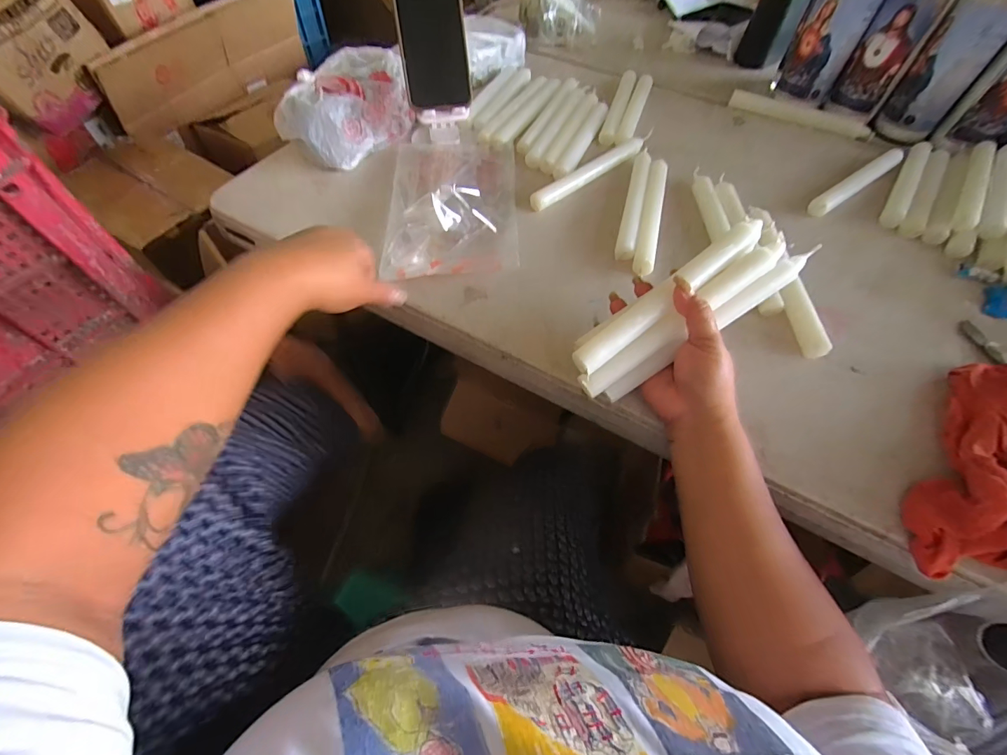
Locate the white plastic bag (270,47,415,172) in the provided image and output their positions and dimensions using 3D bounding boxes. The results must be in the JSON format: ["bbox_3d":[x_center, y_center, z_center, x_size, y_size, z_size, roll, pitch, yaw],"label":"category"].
[{"bbox_3d":[-0.210,-0.365,0.577,0.115,0.081,0.176,24,61,15],"label":"white plastic bag"}]

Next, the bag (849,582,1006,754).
[{"bbox_3d":[0.363,0.212,0.307,0.129,0.133,0.112,-18,59,-11],"label":"bag"}]

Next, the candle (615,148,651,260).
[{"bbox_3d":[0.160,-0.217,0.517,0.021,0.014,0.202,14,59,8],"label":"candle"}]

